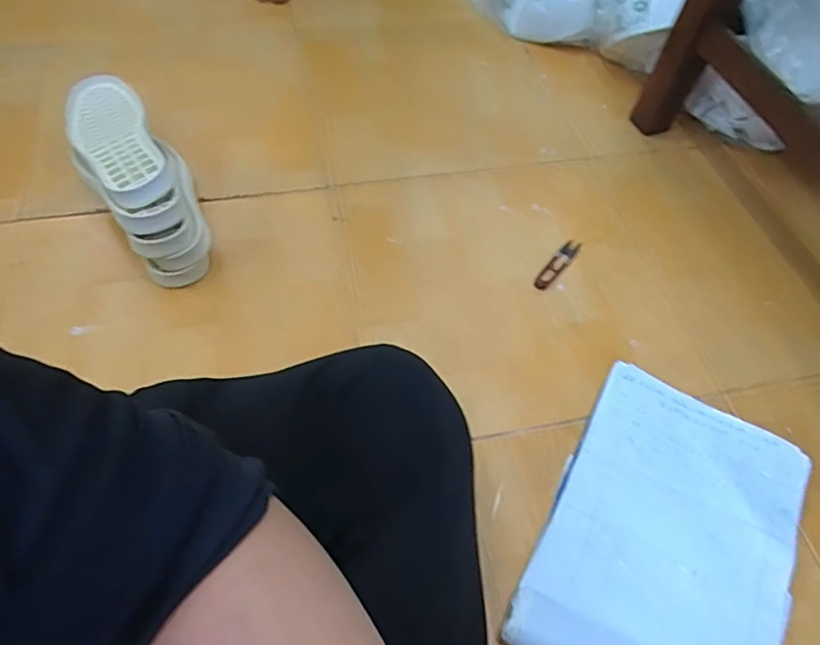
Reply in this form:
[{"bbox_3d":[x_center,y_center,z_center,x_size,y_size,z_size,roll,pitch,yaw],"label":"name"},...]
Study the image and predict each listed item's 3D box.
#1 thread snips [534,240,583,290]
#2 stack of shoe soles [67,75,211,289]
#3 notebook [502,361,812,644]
[{"bbox_3d":[0.197,-0.078,0.764,0.021,0.005,0.104,34,61,17],"label":"thread snips"},{"bbox_3d":[-0.351,-0.186,0.717,0.096,0.114,0.313,-26,62,-19],"label":"stack of shoe soles"},{"bbox_3d":[0.254,0.205,0.560,0.219,0.033,0.325,26,59,13],"label":"notebook"}]

